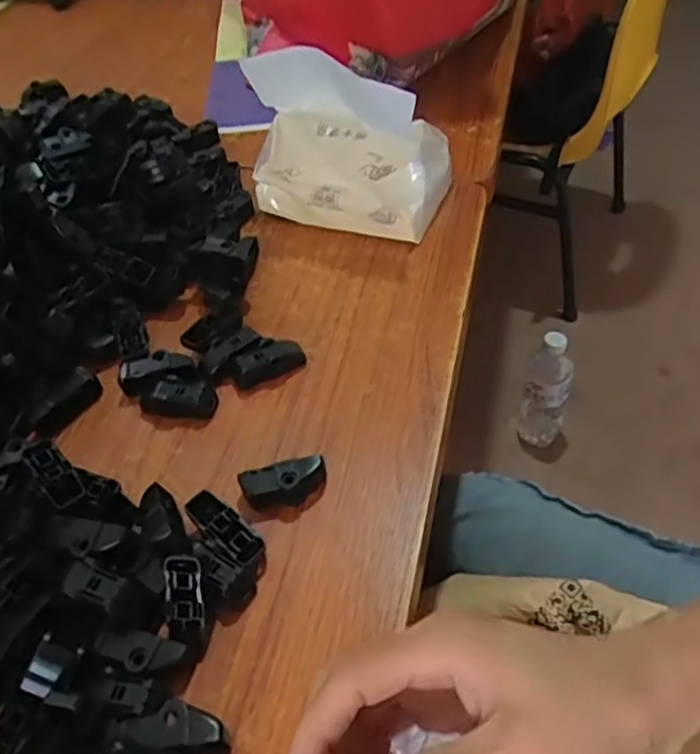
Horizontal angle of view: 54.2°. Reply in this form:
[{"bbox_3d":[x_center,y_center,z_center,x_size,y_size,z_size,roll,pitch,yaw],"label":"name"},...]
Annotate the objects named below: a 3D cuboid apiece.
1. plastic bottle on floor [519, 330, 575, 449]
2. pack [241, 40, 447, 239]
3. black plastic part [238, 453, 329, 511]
[{"bbox_3d":[0.304,0.022,1.065,0.067,0.247,0.058,12,50,16],"label":"plastic bottle on floor"},{"bbox_3d":[0.000,-0.181,0.508,0.136,0.126,0.088,16,52,19],"label":"pack"},{"bbox_3d":[-0.035,0.057,0.367,0.045,0.018,0.018,-15,48,-7],"label":"black plastic part"}]

